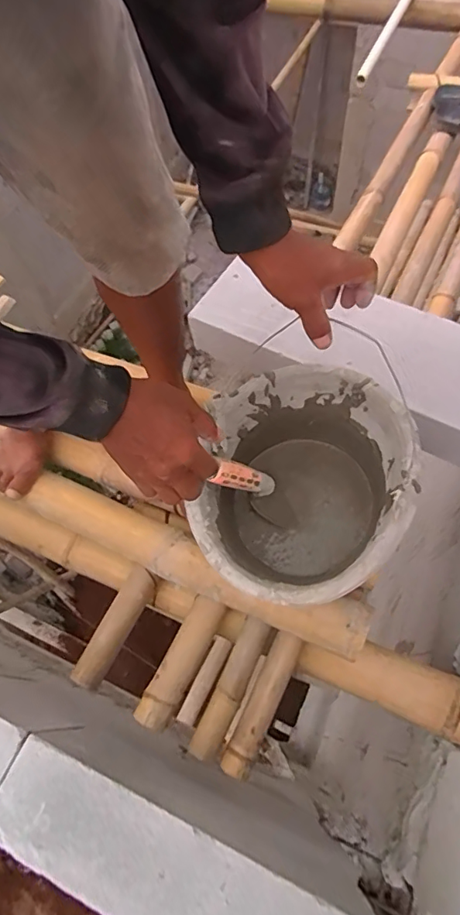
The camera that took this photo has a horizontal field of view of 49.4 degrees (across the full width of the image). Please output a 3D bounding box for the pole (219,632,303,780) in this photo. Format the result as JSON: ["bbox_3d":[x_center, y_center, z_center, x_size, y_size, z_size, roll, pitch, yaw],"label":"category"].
[{"bbox_3d":[0.048,0.348,0.714,0.043,0.033,0.197,23,67,15],"label":"pole"}]

